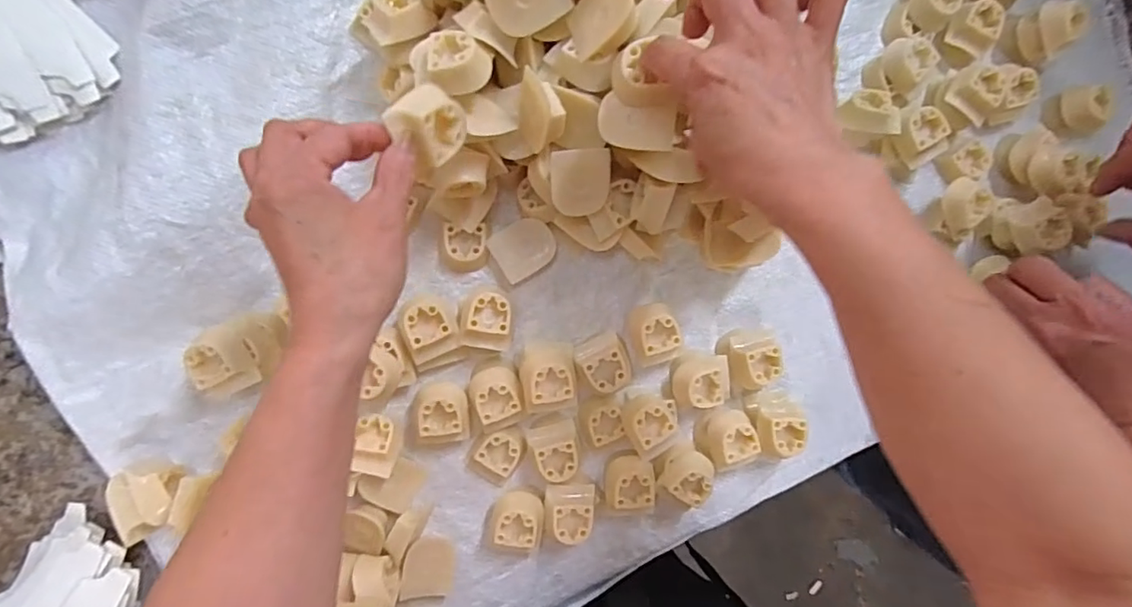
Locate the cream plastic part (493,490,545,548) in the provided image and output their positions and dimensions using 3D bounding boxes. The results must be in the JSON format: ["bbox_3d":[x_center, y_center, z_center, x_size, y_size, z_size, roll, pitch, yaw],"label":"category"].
[{"bbox_3d":[-0.037,0.166,0.422,0.038,0.033,0.036,-2,93,-8],"label":"cream plastic part"}]

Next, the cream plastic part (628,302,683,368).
[{"bbox_3d":[0.070,0.025,0.427,0.033,0.024,0.047,-17,91,-8],"label":"cream plastic part"}]

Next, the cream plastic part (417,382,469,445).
[{"bbox_3d":[-0.092,0.082,0.410,0.036,0.029,0.047,2,89,-8],"label":"cream plastic part"}]

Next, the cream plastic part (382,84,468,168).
[{"bbox_3d":[-0.075,-0.095,0.290,0.023,0.035,0.037,20,54,31],"label":"cream plastic part"}]

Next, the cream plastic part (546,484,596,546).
[{"bbox_3d":[0.001,0.161,0.429,0.038,0.032,0.041,10,91,-9],"label":"cream plastic part"}]

